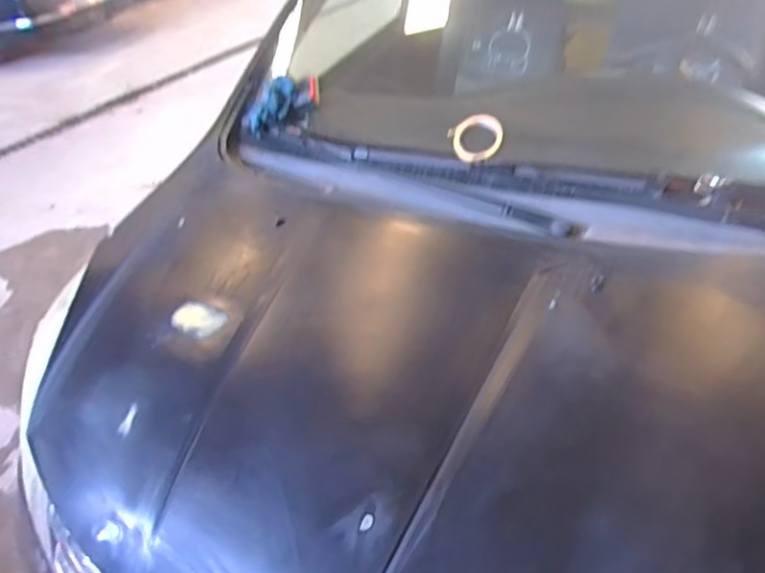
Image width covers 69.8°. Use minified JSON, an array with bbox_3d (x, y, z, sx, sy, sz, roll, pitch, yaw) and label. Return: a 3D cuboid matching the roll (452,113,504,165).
[{"bbox_3d":[0.189,-0.297,1.101,0.100,0.017,0.099,-6,77,25],"label":"roll"}]

